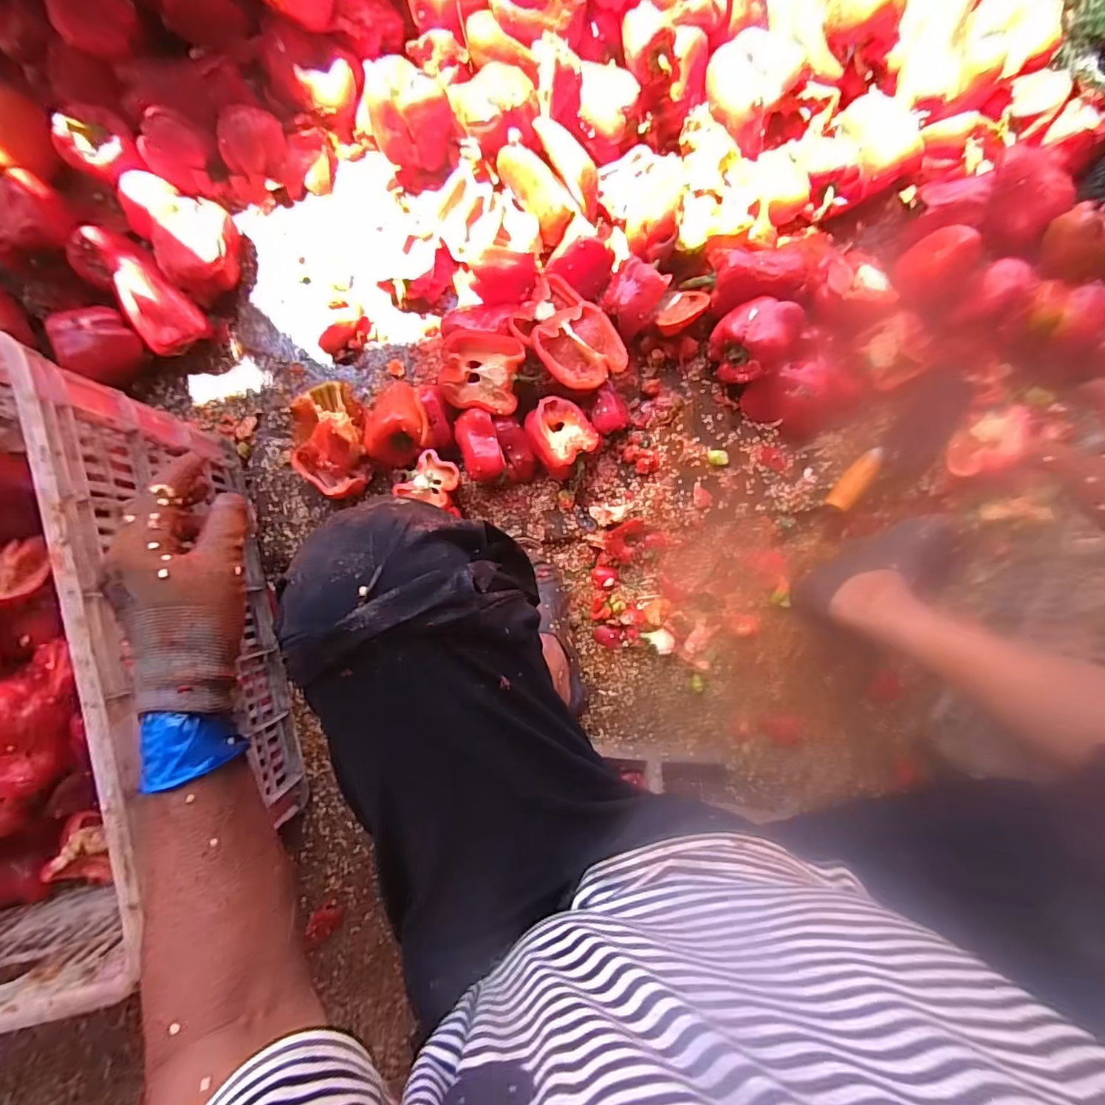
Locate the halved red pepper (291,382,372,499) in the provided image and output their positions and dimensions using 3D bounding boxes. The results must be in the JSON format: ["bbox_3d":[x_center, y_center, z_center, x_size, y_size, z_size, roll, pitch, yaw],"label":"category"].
[{"bbox_3d":[-0.273,-0.136,0.641,0.088,0.076,0.137,0,89,-1],"label":"halved red pepper"}]

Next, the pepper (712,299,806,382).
[{"bbox_3d":[0.251,-0.265,0.635,0.105,0.067,0.081,-37,89,-3],"label":"pepper"}]

